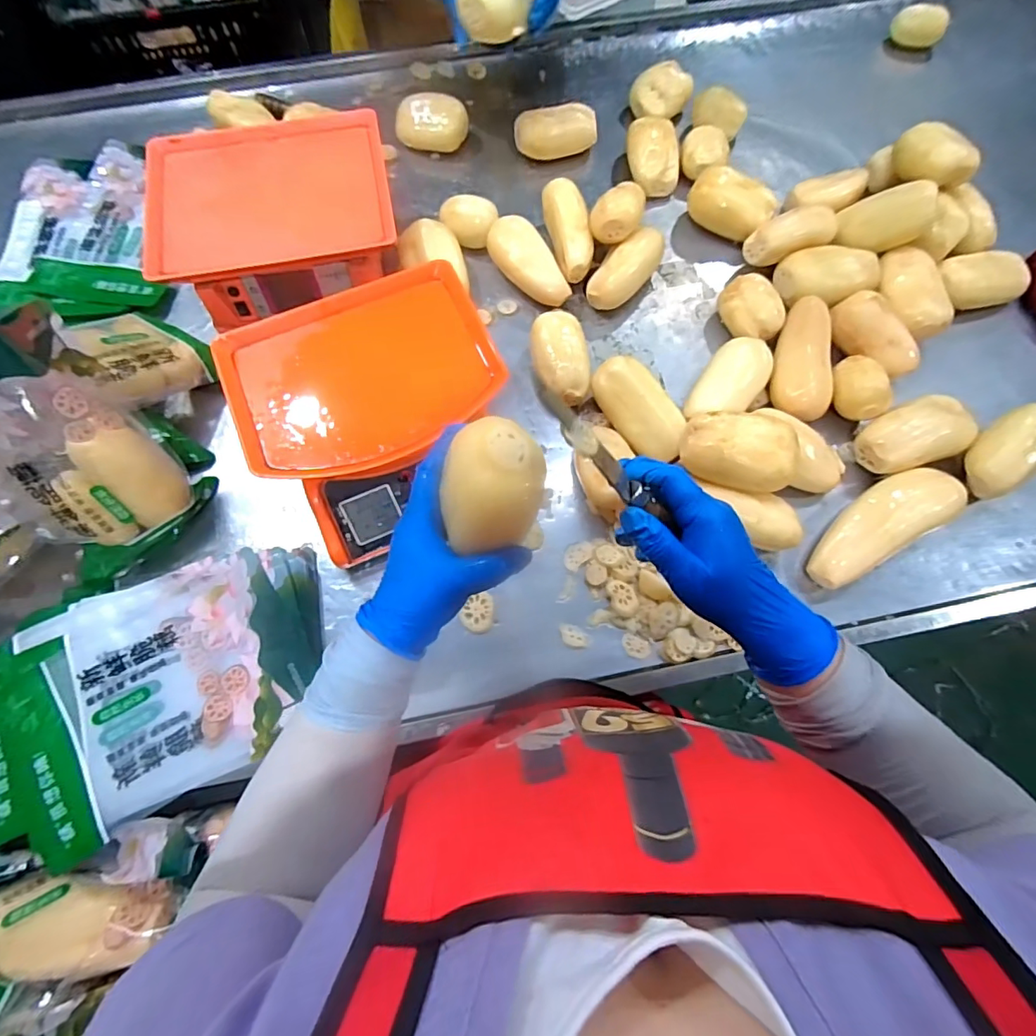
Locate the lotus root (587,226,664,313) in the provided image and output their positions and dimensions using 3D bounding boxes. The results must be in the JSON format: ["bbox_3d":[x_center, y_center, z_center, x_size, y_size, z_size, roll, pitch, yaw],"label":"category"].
[{"bbox_3d":[0.154,-0.353,0.724,0.065,0.060,0.136,38,75,12],"label":"lotus root"}]

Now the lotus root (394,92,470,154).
[{"bbox_3d":[-0.138,-0.627,0.816,0.113,0.056,0.071,7,71,2],"label":"lotus root"}]

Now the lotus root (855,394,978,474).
[{"bbox_3d":[0.486,-0.099,0.634,0.128,0.057,0.080,-22,72,-7],"label":"lotus root"}]

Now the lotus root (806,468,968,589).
[{"bbox_3d":[0.419,0.005,0.593,0.189,0.062,0.071,-29,74,-9],"label":"lotus root"}]

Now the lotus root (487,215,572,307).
[{"bbox_3d":[0.013,-0.354,0.722,0.064,0.054,0.148,-31,74,-10],"label":"lotus root"}]

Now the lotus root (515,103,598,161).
[{"bbox_3d":[0.063,-0.610,0.812,0.131,0.060,0.065,-20,72,-7],"label":"lotus root"}]

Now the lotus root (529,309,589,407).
[{"bbox_3d":[0.056,-0.204,0.671,0.072,0.052,0.124,-9,71,-3],"label":"lotus root"}]

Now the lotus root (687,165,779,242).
[{"bbox_3d":[0.311,-0.458,0.751,0.121,0.069,0.073,34,74,11],"label":"lotus root"}]

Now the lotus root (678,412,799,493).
[{"bbox_3d":[0.246,-0.073,0.577,0.117,0.056,0.084,10,71,4],"label":"lotus root"}]

